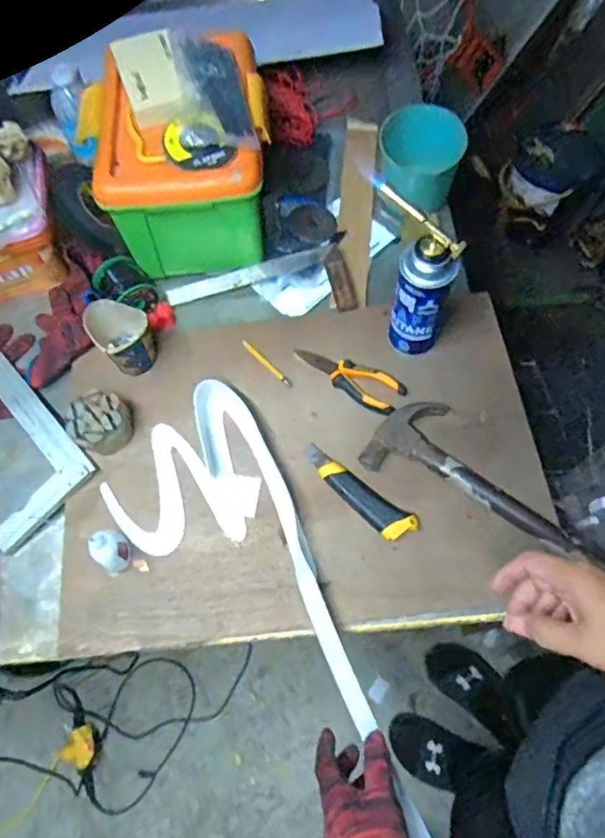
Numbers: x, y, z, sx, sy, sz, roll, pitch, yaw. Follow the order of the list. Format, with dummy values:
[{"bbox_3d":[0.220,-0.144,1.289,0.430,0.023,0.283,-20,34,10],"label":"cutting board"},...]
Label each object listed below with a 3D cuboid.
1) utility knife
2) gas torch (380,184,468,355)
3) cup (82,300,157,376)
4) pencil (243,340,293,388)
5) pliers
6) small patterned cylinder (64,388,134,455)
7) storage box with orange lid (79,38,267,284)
[{"bbox_3d":[0.065,0.090,0.694,0.163,0.020,0.040,35,73,15],"label":"utility knife"},{"bbox_3d":[0.130,-0.158,0.685,0.099,0.234,0.060,15,69,8],"label":"gas torch"},{"bbox_3d":[-0.230,-0.100,0.748,0.071,0.104,0.069,-1,68,2],"label":"cup"},{"bbox_3d":[-0.048,-0.075,0.775,0.093,0.011,0.011,42,75,17],"label":"pencil"},{"bbox_3d":[0.062,-0.060,0.756,0.152,0.012,0.054,32,73,14],"label":"pliers"},{"bbox_3d":[-0.258,0.002,0.725,0.076,0.051,0.074,-1,68,2],"label":"small patterned cylinder"},{"bbox_3d":[-0.166,-0.362,0.813,0.236,0.175,0.256,-8,68,-1],"label":"storage box with orange lid"}]

